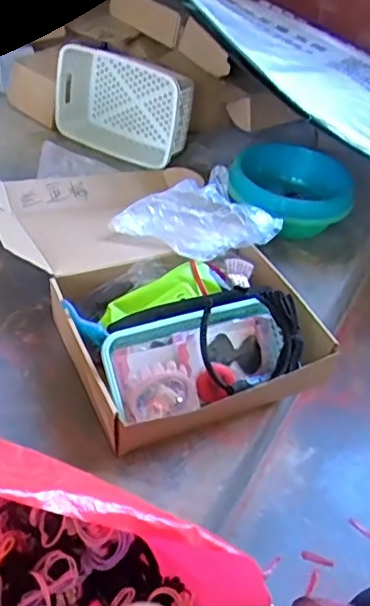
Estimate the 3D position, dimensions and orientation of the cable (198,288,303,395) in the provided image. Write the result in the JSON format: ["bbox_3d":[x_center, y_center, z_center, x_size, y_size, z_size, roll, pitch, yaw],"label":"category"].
[{"bbox_3d":[0.084,0.045,0.793,0.141,0.056,0.127,-14,87,-29],"label":"cable"}]

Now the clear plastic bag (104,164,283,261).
[{"bbox_3d":[0.022,-0.145,0.977,0.227,0.050,0.181,27,45,21],"label":"clear plastic bag"}]

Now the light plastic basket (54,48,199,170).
[{"bbox_3d":[-0.136,-0.425,1.335,0.314,0.201,0.133,24,44,18],"label":"light plastic basket"}]

